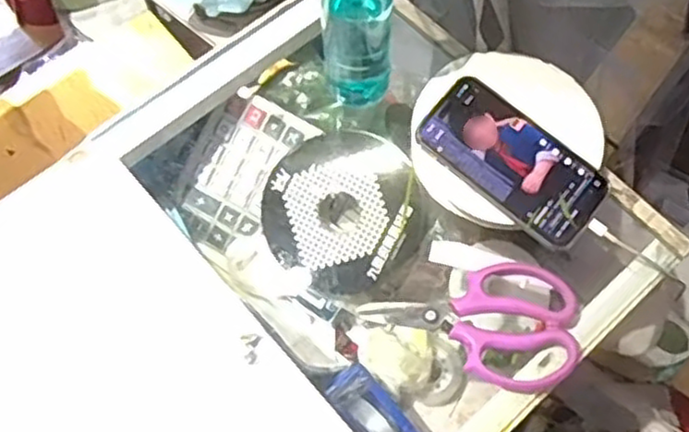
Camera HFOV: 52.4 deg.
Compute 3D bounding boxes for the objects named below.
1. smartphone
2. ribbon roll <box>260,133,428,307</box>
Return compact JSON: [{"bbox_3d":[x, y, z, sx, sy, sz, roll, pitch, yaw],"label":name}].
[{"bbox_3d":[0.132,-0.043,0.548,0.147,0.015,0.072,38,77,6],"label":"smartphone"},{"bbox_3d":[0.000,-0.004,0.639,0.141,0.041,0.143,2,95,18],"label":"ribbon roll"}]

